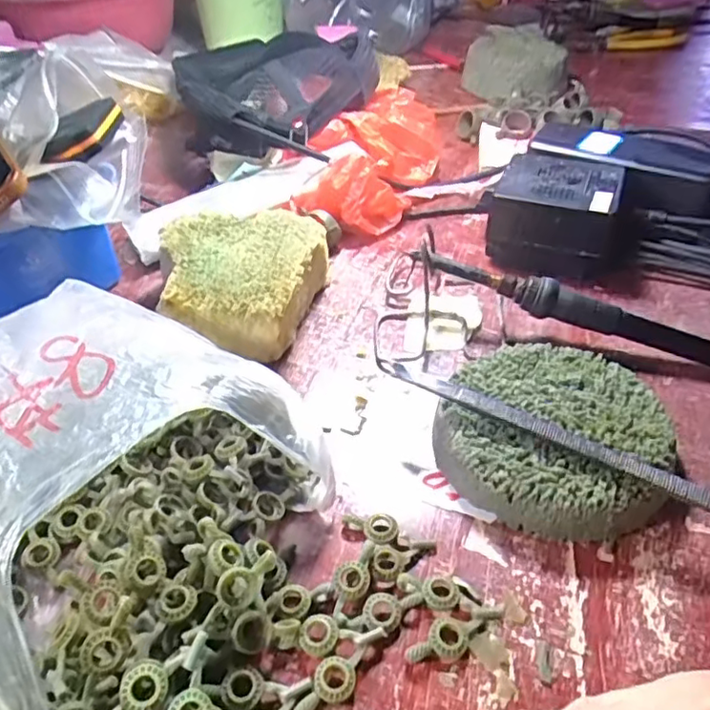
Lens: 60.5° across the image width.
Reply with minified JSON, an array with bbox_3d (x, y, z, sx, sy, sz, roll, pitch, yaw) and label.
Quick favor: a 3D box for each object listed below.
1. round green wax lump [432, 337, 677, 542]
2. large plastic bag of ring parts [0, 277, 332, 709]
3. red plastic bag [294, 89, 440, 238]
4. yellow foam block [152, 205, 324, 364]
[{"bbox_3d":[0.090,0.036,0.284,0.097,0.027,0.097,0,43,0],"label":"round green wax lump"},{"bbox_3d":[-0.095,0.054,0.230,0.150,0.073,0.184,10,42,13],"label":"large plastic bag of ring parts"},{"bbox_3d":[0.012,-0.151,0.475,0.084,0.063,0.154,18,44,22],"label":"red plastic bag"},{"bbox_3d":[-0.068,-0.043,0.367,0.098,0.043,0.110,1,41,3],"label":"yellow foam block"}]

